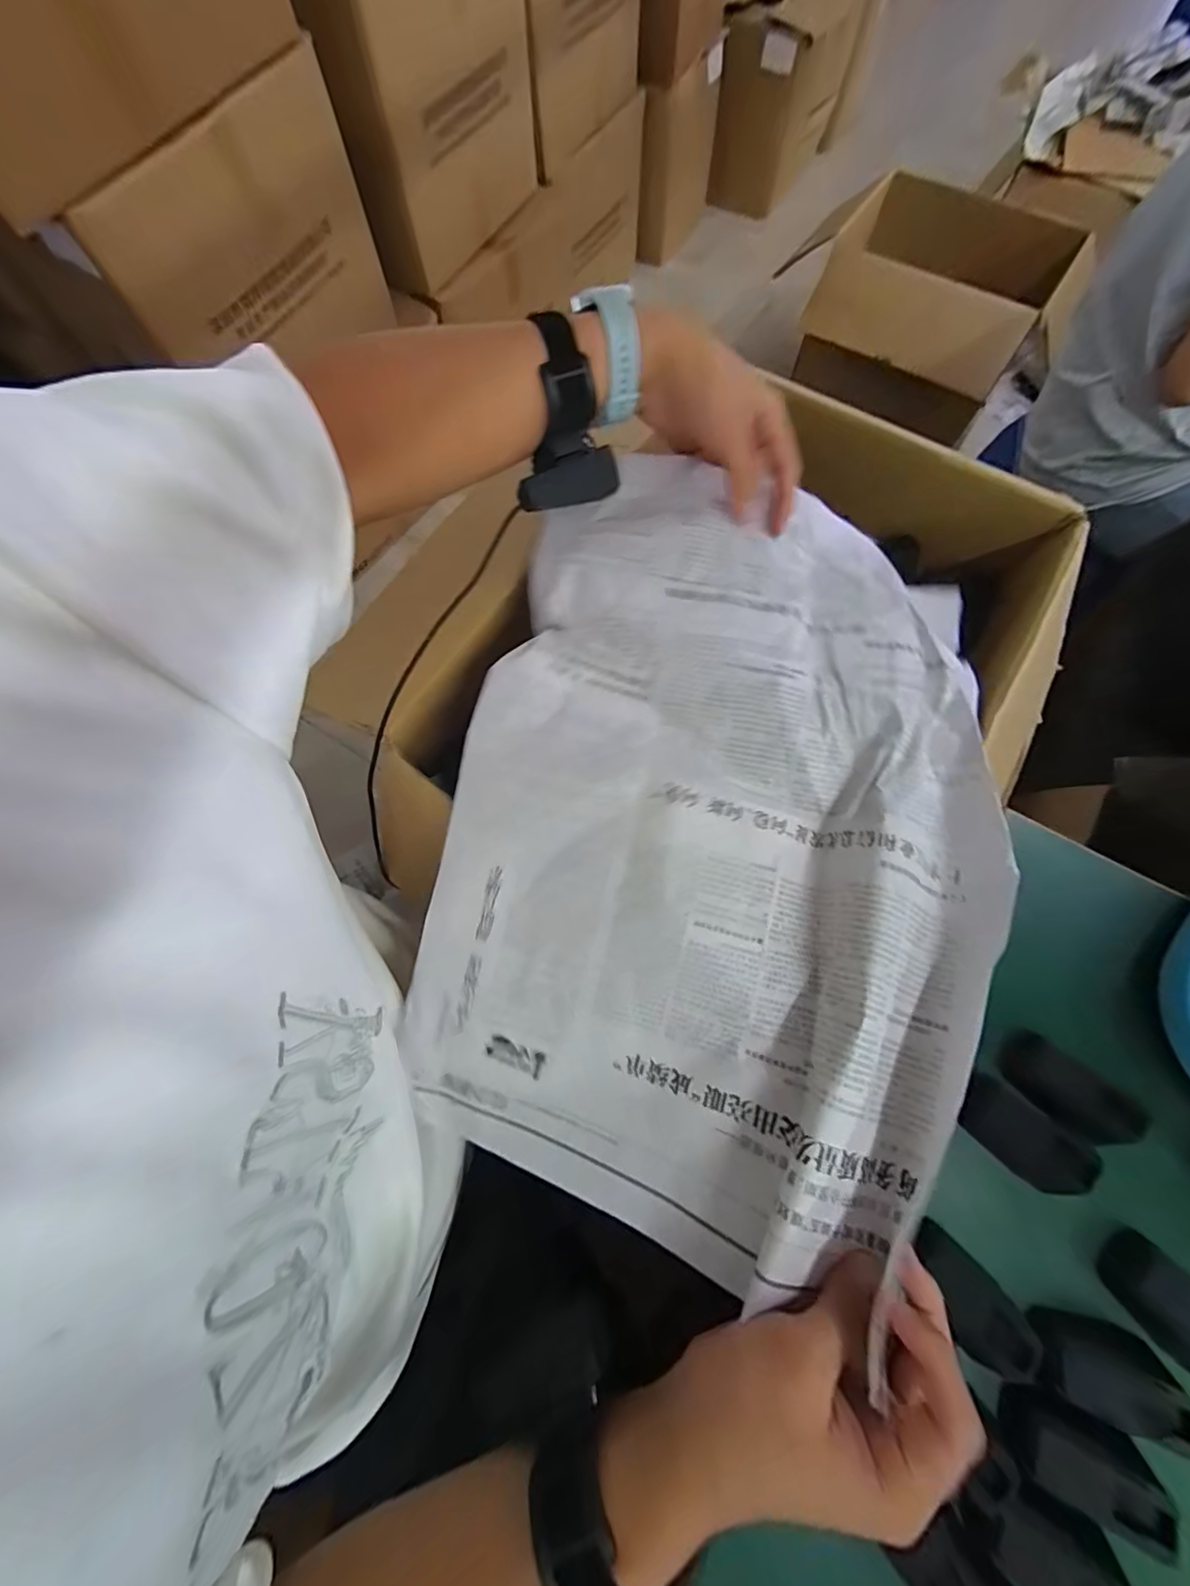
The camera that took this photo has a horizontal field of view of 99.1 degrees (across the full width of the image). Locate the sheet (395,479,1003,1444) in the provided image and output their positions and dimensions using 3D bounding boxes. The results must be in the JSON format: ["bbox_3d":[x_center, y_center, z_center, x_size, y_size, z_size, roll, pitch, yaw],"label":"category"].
[{"bbox_3d":[0.082,0.019,0.354,0.327,0.086,0.487,12,73,5],"label":"sheet"}]

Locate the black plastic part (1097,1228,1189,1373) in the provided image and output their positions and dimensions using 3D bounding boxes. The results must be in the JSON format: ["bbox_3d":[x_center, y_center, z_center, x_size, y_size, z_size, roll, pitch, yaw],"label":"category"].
[{"bbox_3d":[0.360,0.324,0.312,0.047,0.017,0.071,-48,45,6],"label":"black plastic part"}]

